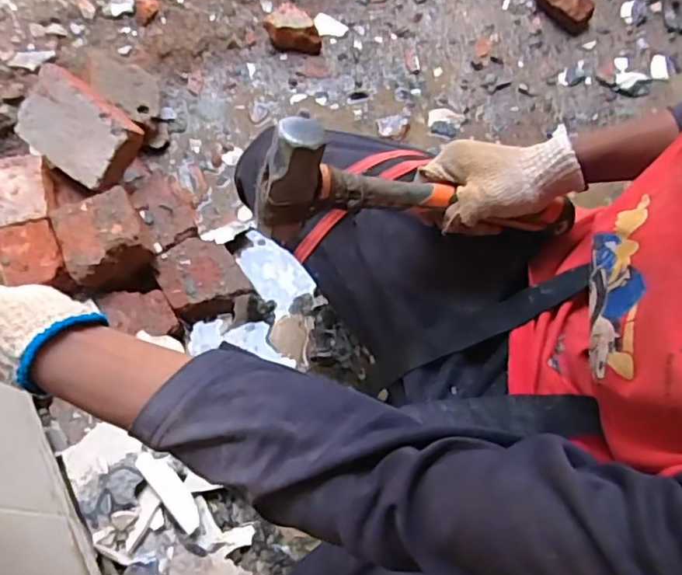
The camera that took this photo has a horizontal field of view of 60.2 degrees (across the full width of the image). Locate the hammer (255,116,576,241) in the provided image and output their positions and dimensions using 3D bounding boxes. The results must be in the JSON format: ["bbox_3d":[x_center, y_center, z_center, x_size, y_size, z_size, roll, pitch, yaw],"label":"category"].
[{"bbox_3d":[0.059,-0.078,0.495,0.258,0.086,0.054,3,66,-16],"label":"hammer"}]

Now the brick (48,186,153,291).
[{"bbox_3d":[-0.321,-0.065,0.801,0.106,0.060,0.114,-23,69,-11],"label":"brick"}]

